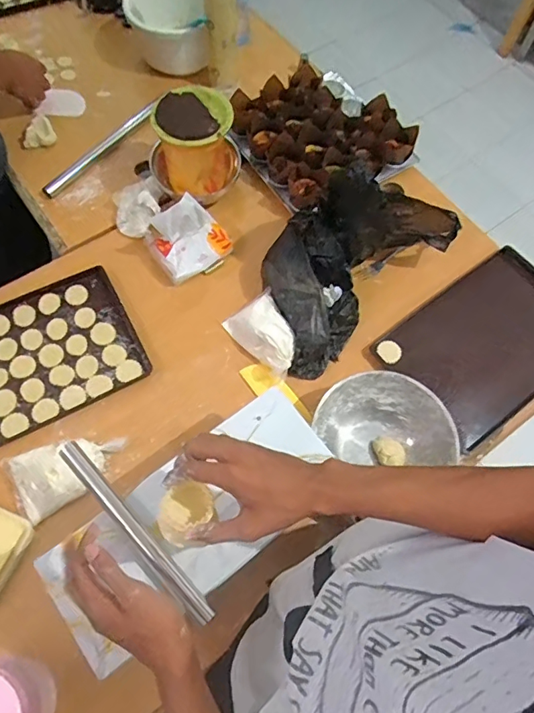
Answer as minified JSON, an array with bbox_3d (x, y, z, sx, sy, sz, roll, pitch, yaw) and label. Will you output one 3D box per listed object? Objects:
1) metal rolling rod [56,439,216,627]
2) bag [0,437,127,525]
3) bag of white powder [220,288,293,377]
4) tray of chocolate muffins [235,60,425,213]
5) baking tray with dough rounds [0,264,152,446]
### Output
[{"bbox_3d":[-0.162,0.208,0.598,0.024,0.018,0.274,-41,75,-18],"label":"metal rolling rod"},{"bbox_3d":[-0.308,0.165,0.761,0.167,0.025,0.105,-30,71,-15],"label":"bag"},{"bbox_3d":[-0.004,-0.032,0.842,0.086,0.062,0.140,-26,71,-13],"label":"bag of white powder"},{"bbox_3d":[0.107,-0.449,0.982,0.289,0.077,0.285,-34,72,-16],"label":"tray of chocolate muffins"},{"bbox_3d":[-0.409,0.004,0.821,0.365,0.019,0.242,-26,70,-13],"label":"baking tray with dough rounds"}]

